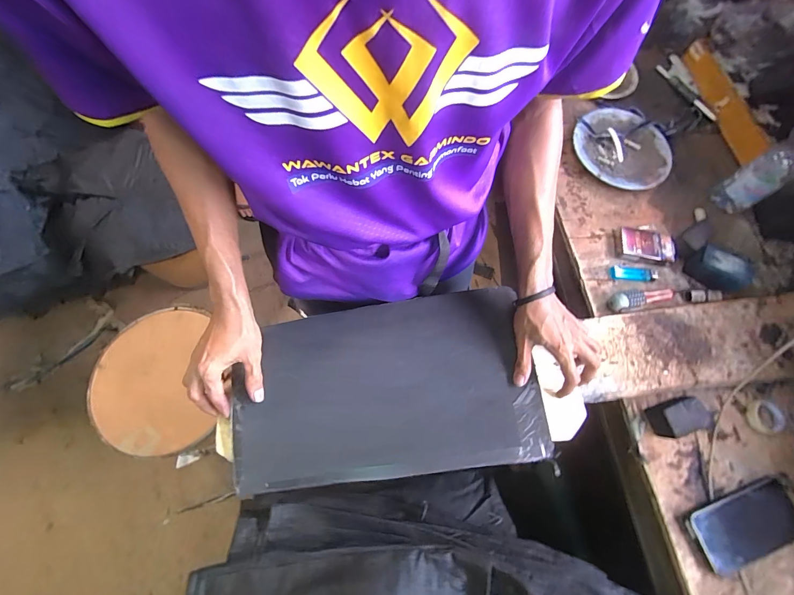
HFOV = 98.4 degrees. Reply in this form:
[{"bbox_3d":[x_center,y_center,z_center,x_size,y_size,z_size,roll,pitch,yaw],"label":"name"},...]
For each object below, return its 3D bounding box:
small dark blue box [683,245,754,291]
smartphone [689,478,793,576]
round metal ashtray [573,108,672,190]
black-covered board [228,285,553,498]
[{"bbox_3d":[0.554,-0.048,0.590,0.093,0.041,0.052,41,73,12],"label":"small dark blue box"},{"bbox_3d":[0.488,0.316,0.475,0.162,0.012,0.076,-13,71,-8],"label":"smartphone"},{"bbox_3d":[0.443,-0.298,0.687,0.186,0.030,0.184,1,70,-2],"label":"round metal ashtray"},{"bbox_3d":[-0.017,0.127,0.496,0.411,0.022,0.244,-8,70,-6],"label":"black-covered board"}]

